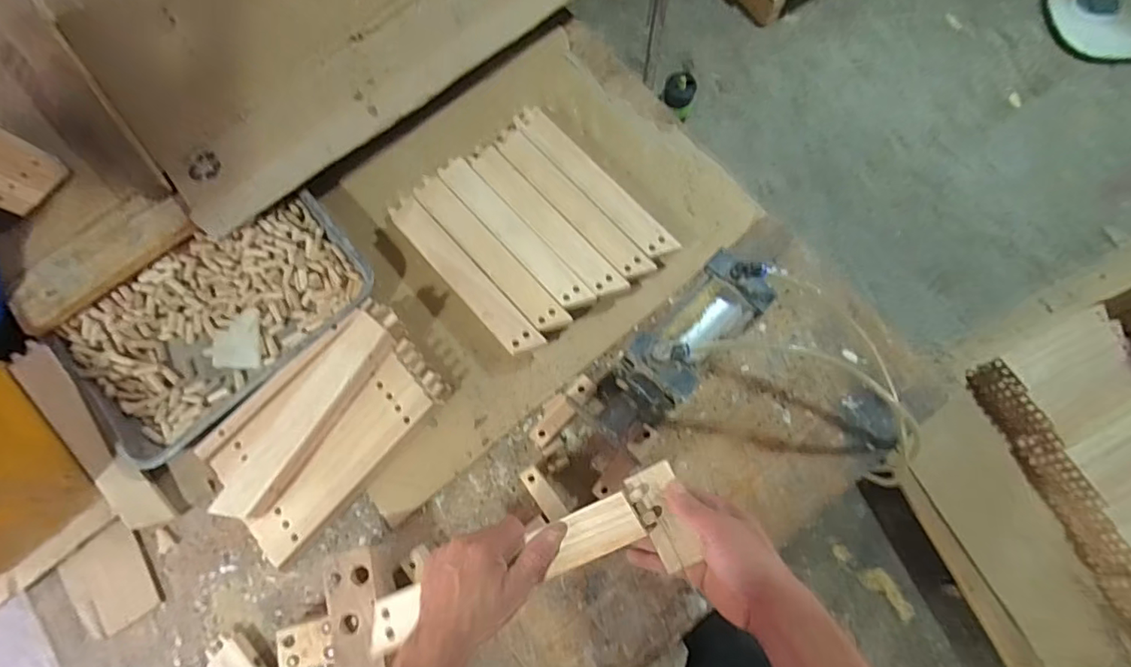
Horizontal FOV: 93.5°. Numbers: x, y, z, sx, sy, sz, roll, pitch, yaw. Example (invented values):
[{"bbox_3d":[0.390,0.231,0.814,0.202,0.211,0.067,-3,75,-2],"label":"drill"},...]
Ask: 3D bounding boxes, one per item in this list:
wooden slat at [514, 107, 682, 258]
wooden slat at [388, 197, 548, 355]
[{"bbox_3d":[0.037,-0.220,0.764,0.044,0.014,0.307,-41,78,-8],"label":"wooden slat"},{"bbox_3d":[-0.141,-0.081,0.734,0.047,0.012,0.289,-42,78,-8],"label":"wooden slat"}]

